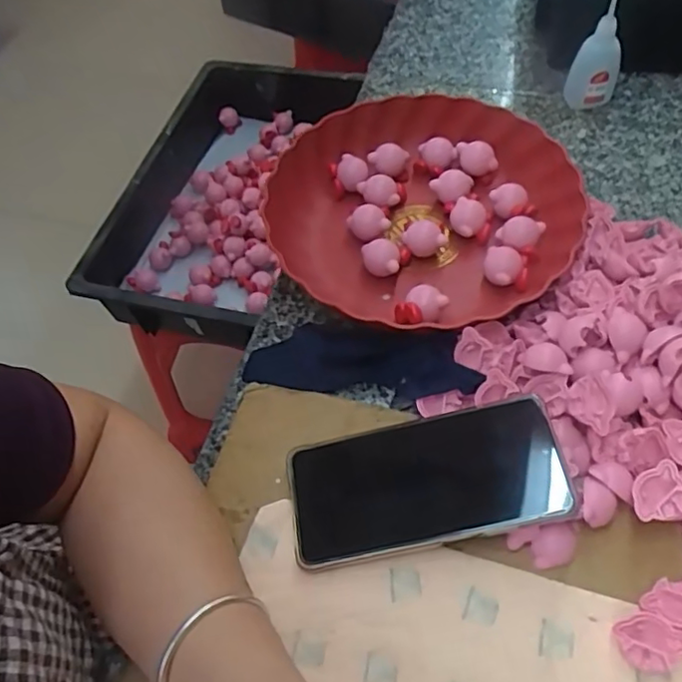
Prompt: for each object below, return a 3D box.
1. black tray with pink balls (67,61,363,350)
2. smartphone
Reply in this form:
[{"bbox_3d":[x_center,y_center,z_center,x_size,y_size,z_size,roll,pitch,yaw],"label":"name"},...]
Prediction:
[{"bbox_3d":[-0.155,-0.200,0.835,0.239,0.091,0.442,8,58,10],"label":"black tray with pink balls"},{"bbox_3d":[0.049,0.085,0.372,0.163,0.012,0.076,-14,56,8],"label":"smartphone"}]

